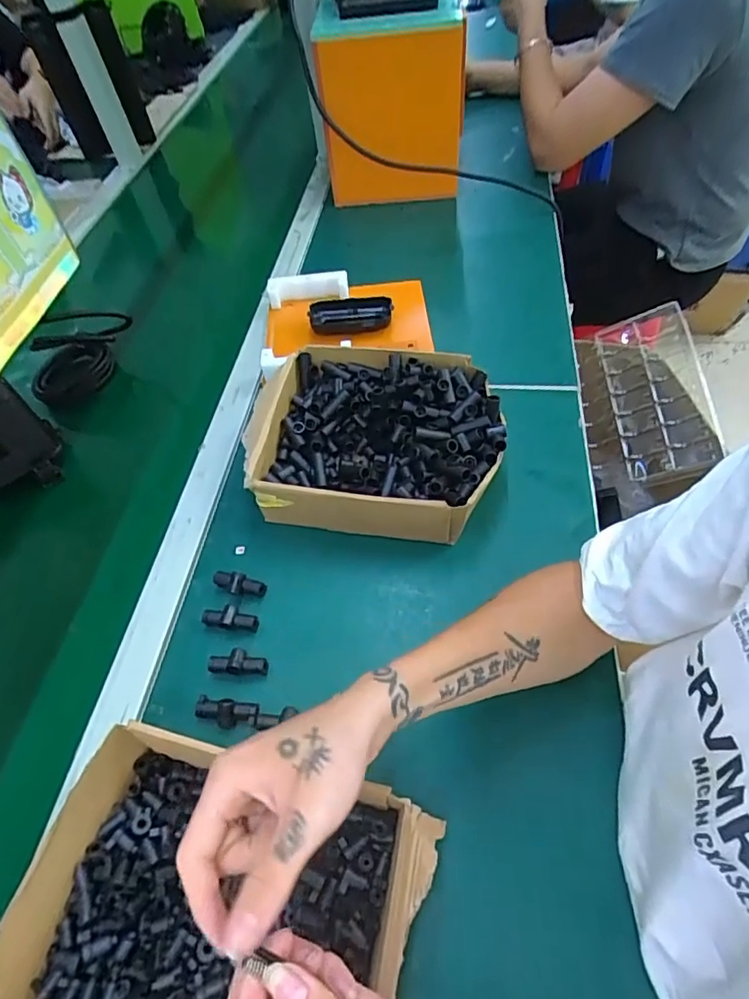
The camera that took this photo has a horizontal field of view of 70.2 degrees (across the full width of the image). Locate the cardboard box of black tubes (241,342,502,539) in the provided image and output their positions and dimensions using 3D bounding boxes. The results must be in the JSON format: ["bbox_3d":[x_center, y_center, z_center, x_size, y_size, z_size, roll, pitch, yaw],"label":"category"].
[{"bbox_3d":[0.000,-0.062,0.570,0.252,0.079,0.202,8,55,11],"label":"cardboard box of black tubes"}]

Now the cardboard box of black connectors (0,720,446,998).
[{"bbox_3d":[-0.103,0.276,0.338,0.253,0.071,0.208,10,55,12],"label":"cardboard box of black connectors"}]

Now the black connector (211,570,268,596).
[{"bbox_3d":[-0.131,0.081,0.512,0.054,0.020,0.020,10,55,12],"label":"black connector"}]

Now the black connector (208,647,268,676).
[{"bbox_3d":[-0.120,0.141,0.465,0.050,0.020,0.018,-2,54,4],"label":"black connector"}]

